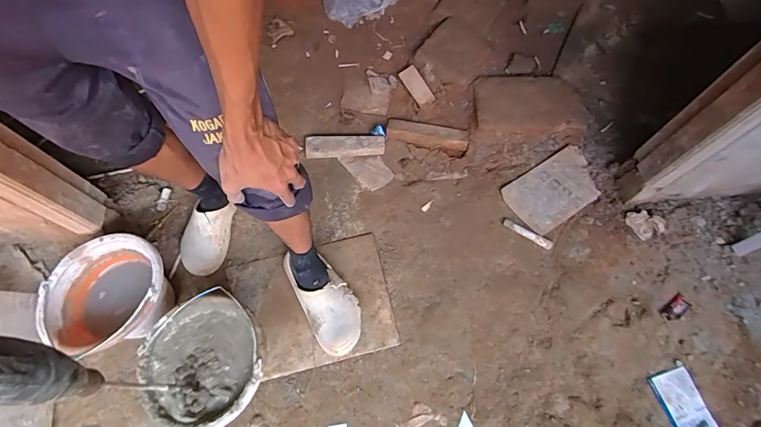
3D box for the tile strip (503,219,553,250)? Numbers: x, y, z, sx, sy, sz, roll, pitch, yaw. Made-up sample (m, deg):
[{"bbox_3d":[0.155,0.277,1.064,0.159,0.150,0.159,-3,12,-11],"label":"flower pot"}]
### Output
[{"bbox_3d":[0.401,0.055,1.045,0.137,0.020,0.023,33,71,14],"label":"tile strip"}]

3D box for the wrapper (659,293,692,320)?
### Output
[{"bbox_3d":[0.721,0.234,0.937,0.084,0.016,0.041,-34,70,-13],"label":"wrapper"}]

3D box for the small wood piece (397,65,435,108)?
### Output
[{"bbox_3d":[0.118,-0.421,1.262,0.061,0.011,0.147,-30,78,6],"label":"small wood piece"}]

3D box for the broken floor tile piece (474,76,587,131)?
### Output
[{"bbox_3d":[0.464,-0.352,1.211,0.321,0.042,0.208,0,66,1],"label":"broken floor tile piece"}]

